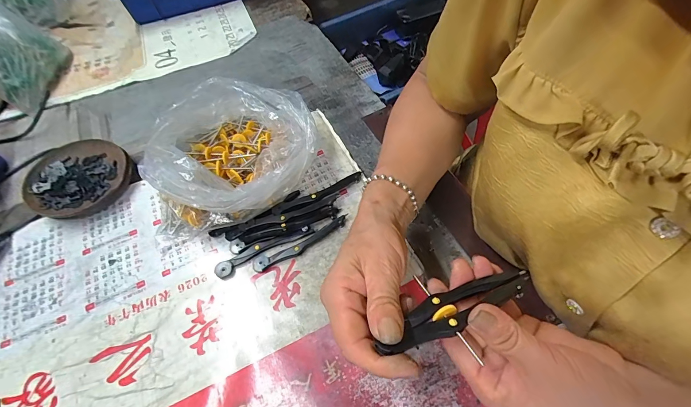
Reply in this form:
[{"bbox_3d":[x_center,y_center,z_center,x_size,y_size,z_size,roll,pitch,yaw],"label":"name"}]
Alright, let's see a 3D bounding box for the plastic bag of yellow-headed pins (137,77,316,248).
[{"bbox_3d":[-0.135,-0.060,0.394,0.194,0.088,0.162,-12,58,-3],"label":"plastic bag of yellow-headed pins"}]

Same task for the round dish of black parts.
[{"bbox_3d":[-0.341,-0.033,0.432,0.108,0.033,0.113,-2,58,4],"label":"round dish of black parts"}]

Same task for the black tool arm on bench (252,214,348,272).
[{"bbox_3d":[-0.049,0.044,0.368,0.112,0.006,0.017,-26,59,-11],"label":"black tool arm on bench"}]

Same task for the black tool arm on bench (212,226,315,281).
[{"bbox_3d":[-0.090,0.051,0.368,0.110,0.008,0.019,-26,59,-11],"label":"black tool arm on bench"}]

